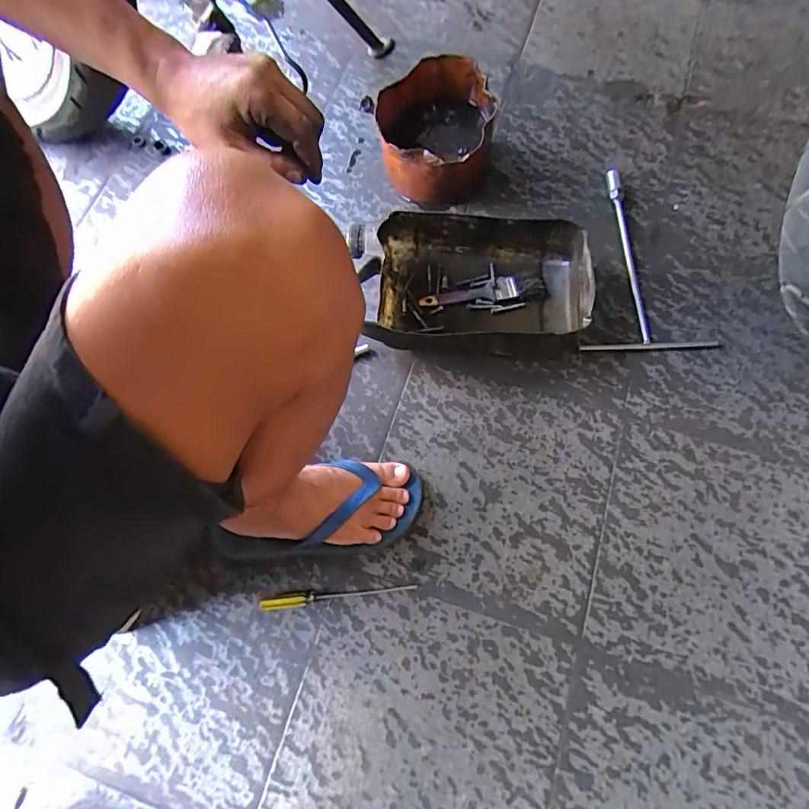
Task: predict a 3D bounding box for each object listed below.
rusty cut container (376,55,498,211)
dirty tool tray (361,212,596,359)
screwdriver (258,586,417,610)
[{"bbox_3d":[0.051,-0.431,0.770,0.167,0.123,0.214,-7,71,0],"label":"rusty cut container"},{"bbox_3d":[0.110,-0.163,0.680,0.282,0.099,0.183,5,71,4],"label":"dirty tool tray"},{"bbox_3d":[-0.083,0.232,0.582,0.191,0.018,0.016,-7,71,-1],"label":"screwdriver"}]

